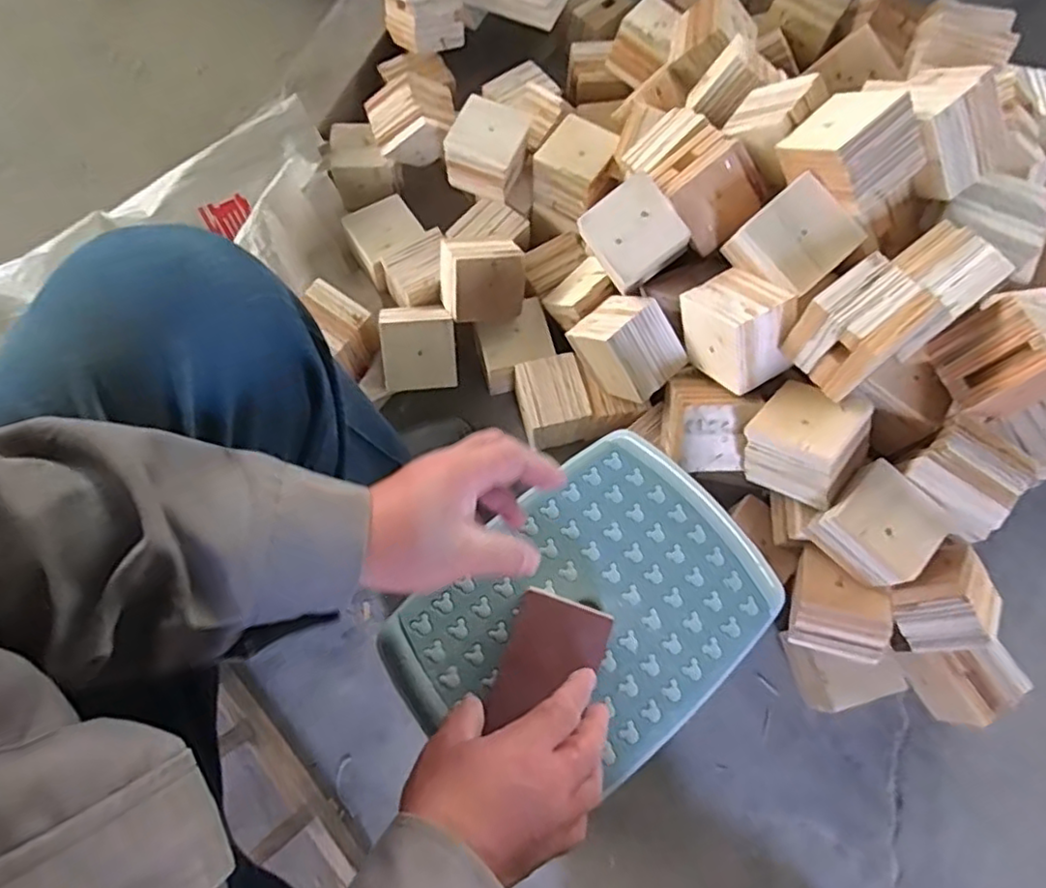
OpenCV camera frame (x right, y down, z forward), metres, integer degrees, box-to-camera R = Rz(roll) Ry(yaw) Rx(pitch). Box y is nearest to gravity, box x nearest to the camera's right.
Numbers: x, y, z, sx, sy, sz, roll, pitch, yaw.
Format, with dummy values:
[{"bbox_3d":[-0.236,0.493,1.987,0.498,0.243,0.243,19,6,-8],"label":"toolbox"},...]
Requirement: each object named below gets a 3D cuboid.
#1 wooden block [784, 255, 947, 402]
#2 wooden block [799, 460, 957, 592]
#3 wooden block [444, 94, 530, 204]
[{"bbox_3d":[0.334,-0.116,0.646,0.109,0.088,0.090,-35,75,-12],"label":"wooden block"},{"bbox_3d":[0.362,0.084,0.664,0.096,0.081,0.090,43,76,12],"label":"wooden block"},{"bbox_3d":[-0.051,-0.411,0.912,0.093,0.086,0.093,25,72,7],"label":"wooden block"}]

